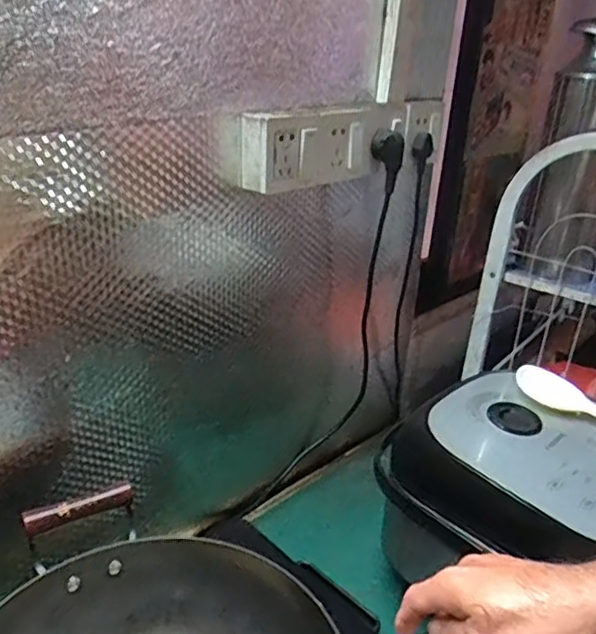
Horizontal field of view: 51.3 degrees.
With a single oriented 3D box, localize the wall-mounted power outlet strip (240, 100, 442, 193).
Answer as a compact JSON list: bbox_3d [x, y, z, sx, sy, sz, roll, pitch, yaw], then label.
[{"bbox_3d":[0.070,-0.234,0.816,0.052,0.085,0.350,24,32,38],"label":"wall-mounted power outlet strip"}]

